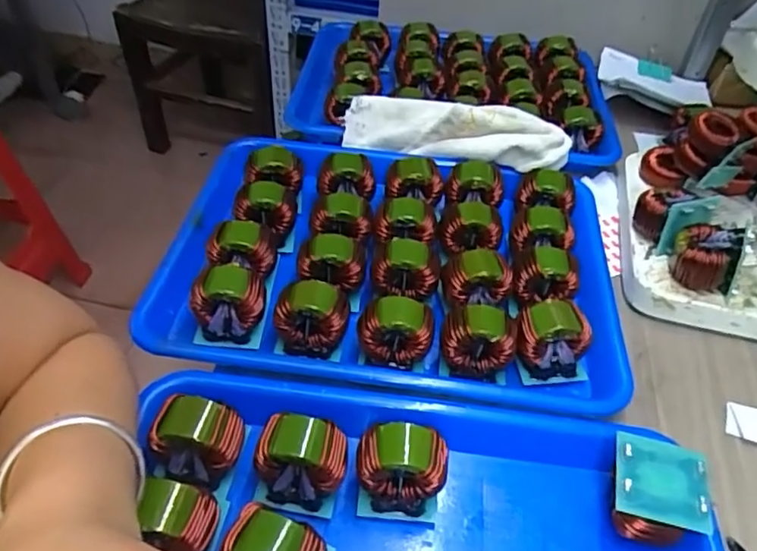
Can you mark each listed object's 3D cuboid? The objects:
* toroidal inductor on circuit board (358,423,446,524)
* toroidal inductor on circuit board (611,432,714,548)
[{"bbox_3d":[0.012,0.110,0.327,0.047,0.051,0.034,7,45,3],"label":"toroidal inductor on circuit board"},{"bbox_3d":[0.149,0.123,0.327,0.048,0.051,0.042,14,46,9],"label":"toroidal inductor on circuit board"}]

